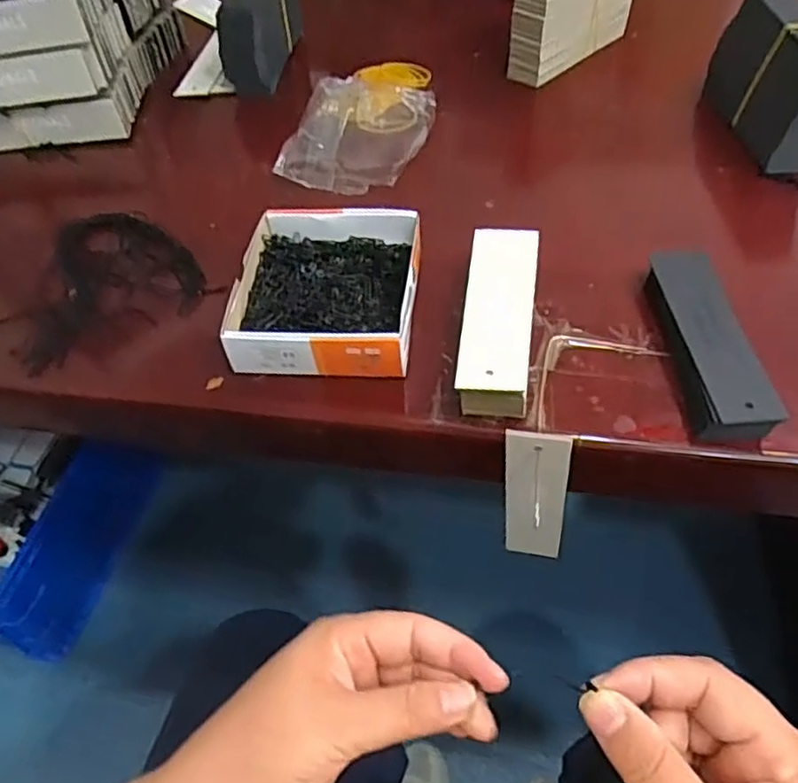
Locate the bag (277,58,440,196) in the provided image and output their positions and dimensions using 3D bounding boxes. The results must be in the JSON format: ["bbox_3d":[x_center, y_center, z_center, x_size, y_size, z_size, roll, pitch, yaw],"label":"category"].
[{"bbox_3d":[-0.021,-0.221,0.542,0.101,0.038,0.182,8,52,11],"label":"bag"}]

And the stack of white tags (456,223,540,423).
[{"bbox_3d":[0.056,-0.043,0.380,0.037,0.023,0.129,5,51,9],"label":"stack of white tags"}]

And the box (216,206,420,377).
[{"bbox_3d":[-0.042,-0.060,0.400,0.103,0.027,0.117,0,51,5],"label":"box"}]

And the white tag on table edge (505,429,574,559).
[{"bbox_3d":[0.075,0.060,0.377,0.032,0.113,0.005,5,49,13],"label":"white tag on table edge"}]

